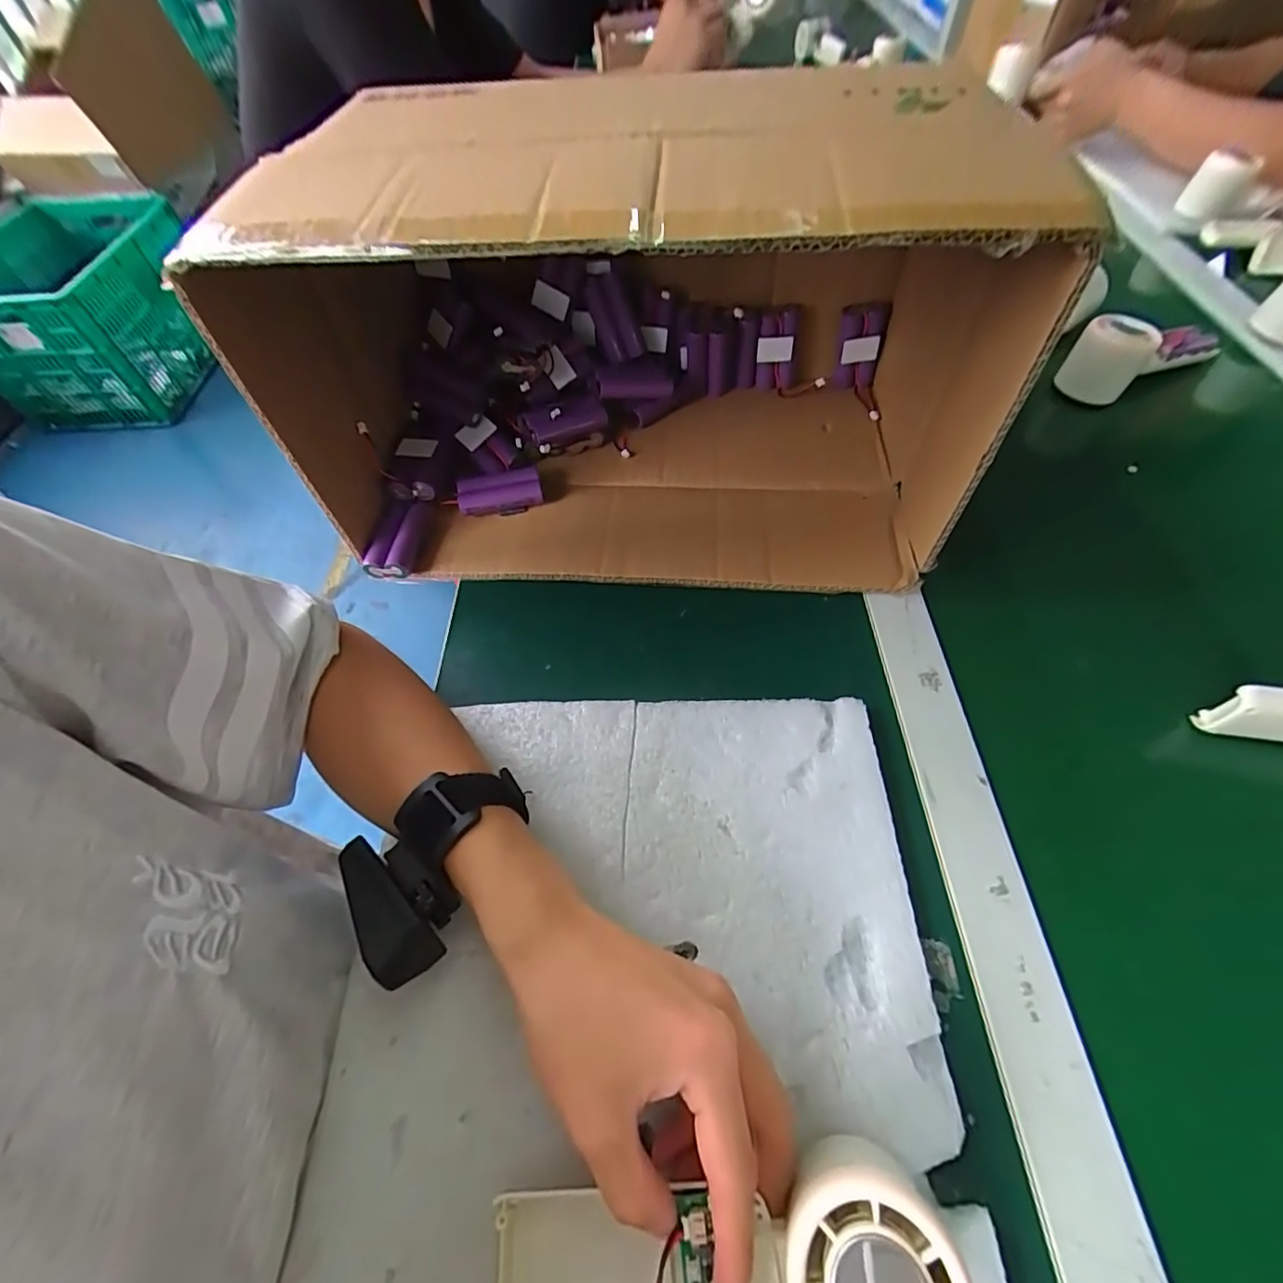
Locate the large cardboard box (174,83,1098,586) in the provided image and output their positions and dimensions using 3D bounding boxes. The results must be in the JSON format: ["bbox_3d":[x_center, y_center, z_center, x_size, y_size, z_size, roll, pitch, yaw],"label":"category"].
[{"bbox_3d":[0.003,-0.211,0.386,0.443,0.217,0.265,2,57,3],"label":"large cardboard box"}]

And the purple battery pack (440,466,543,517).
[{"bbox_3d":[-0.118,-0.118,0.444,0.073,0.017,0.034,-14,57,-7],"label":"purple battery pack"}]

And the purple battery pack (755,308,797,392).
[{"bbox_3d":[0.122,-0.263,0.499,0.035,0.067,0.024,9,57,8],"label":"purple battery pack"}]

